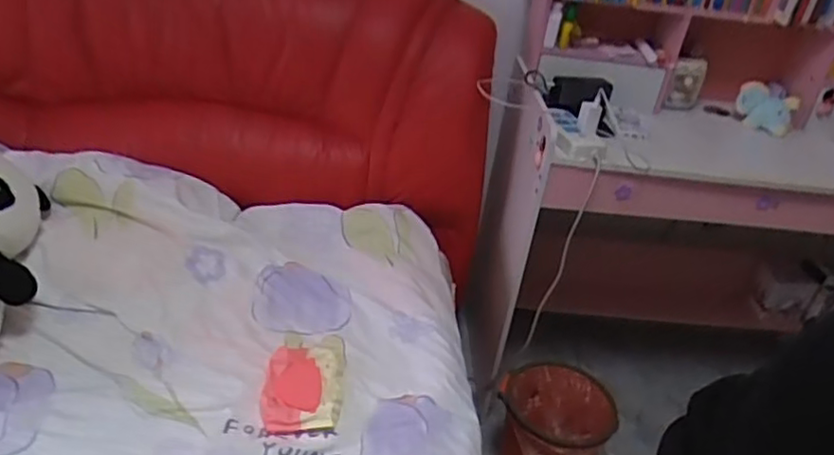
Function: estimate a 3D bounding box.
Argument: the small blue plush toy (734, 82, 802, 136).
[{"bbox_3d":[0.821,-0.281,1.550,0.135,0.105,0.084,23,35,22],"label":"small blue plush toy"}]

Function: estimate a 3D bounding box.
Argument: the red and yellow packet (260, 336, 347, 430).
[{"bbox_3d":[-0.178,0.242,1.053,0.126,0.042,0.207,5,31,-5],"label":"red and yellow packet"}]

